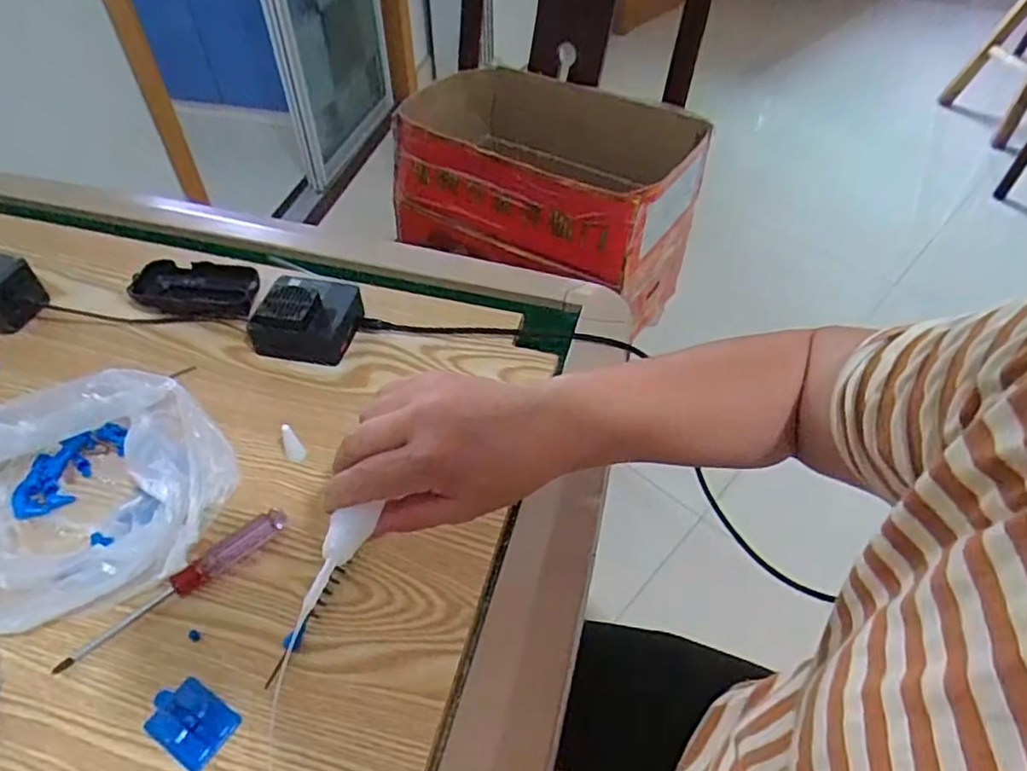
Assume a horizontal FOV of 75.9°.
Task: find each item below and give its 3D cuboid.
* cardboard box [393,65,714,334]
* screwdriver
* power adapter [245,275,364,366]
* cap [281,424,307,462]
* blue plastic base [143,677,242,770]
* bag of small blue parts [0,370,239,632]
[{"bbox_3d":[0.042,-0.306,1.038,0.462,0.271,0.344,20,51,16],"label":"cardboard box"},{"bbox_3d":[-0.212,0.126,0.417,0.148,0.017,0.014,-35,58,-27],"label":"screwdriver"},{"bbox_3d":[-0.174,-0.060,0.565,0.081,0.044,0.069,9,49,7],"label":"power adapter"},{"bbox_3d":[-0.162,0.043,0.483,0.012,0.035,0.009,22,52,18],"label":"cap"},{"bbox_3d":[-0.181,0.188,0.368,0.043,0.016,0.034,26,53,21],"label":"blue plastic base"},{"bbox_3d":[-0.311,0.072,0.436,0.218,0.064,0.170,1,49,1],"label":"bag of small blue parts"}]

